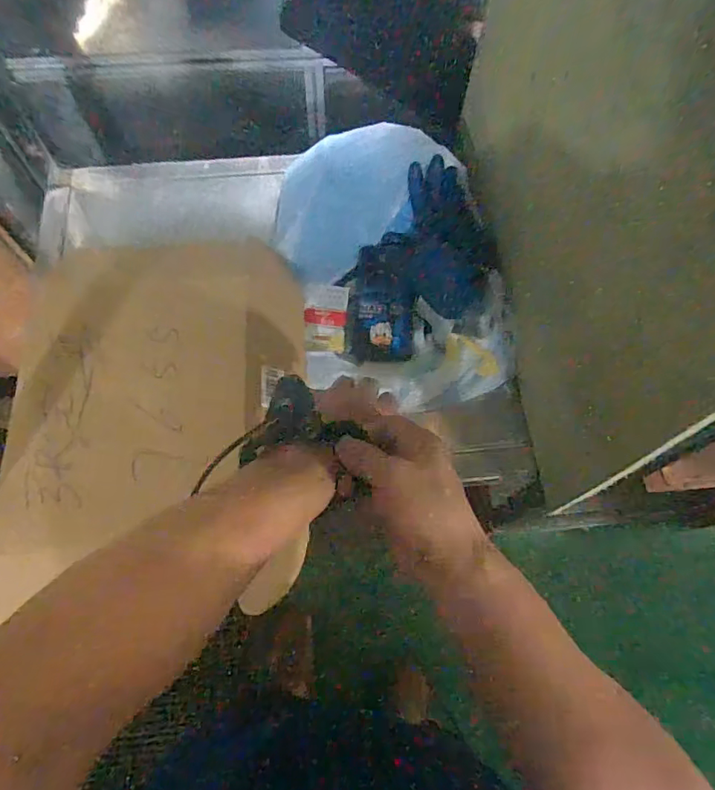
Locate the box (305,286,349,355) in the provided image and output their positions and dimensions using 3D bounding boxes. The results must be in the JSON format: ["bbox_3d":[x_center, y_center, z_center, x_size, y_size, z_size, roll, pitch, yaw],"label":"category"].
[{"bbox_3d":[-0.041,-0.100,0.678,0.053,0.022,0.097,4,68,1],"label":"box"}]

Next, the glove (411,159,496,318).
[{"bbox_3d":[0.128,-0.209,0.715,0.109,0.034,0.215,-1,84,3],"label":"glove"}]

